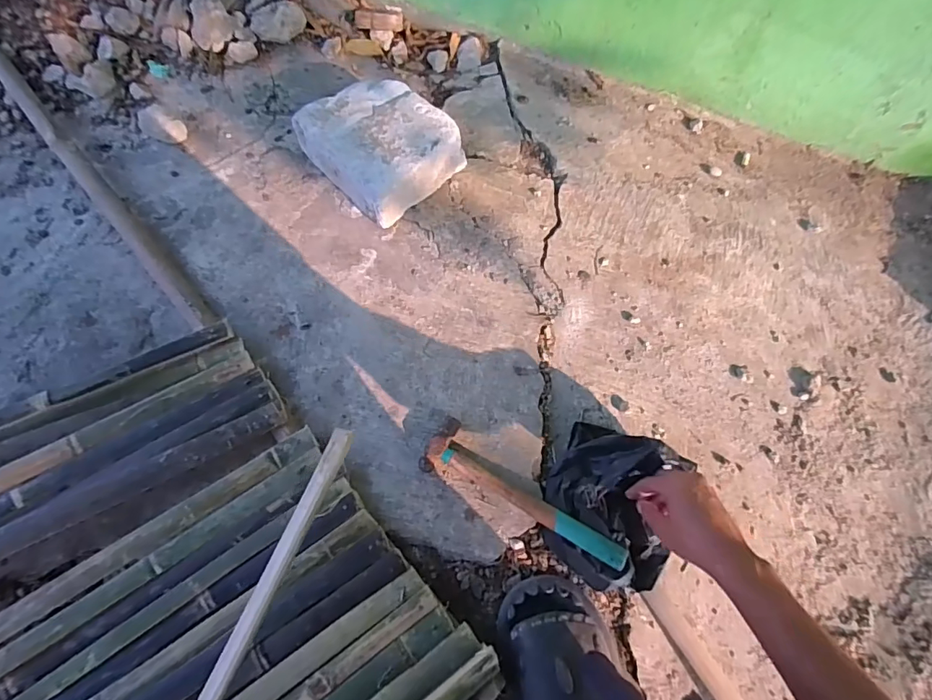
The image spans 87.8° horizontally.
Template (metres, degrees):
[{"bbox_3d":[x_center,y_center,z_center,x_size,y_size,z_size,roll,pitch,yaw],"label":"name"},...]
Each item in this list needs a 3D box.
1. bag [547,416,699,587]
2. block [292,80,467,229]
[{"bbox_3d":[0.188,0.198,0.622,0.158,0.063,0.191,18,70,6],"label":"bag"},{"bbox_3d":[-0.145,-0.339,0.802,0.221,0.100,0.186,42,76,12],"label":"block"}]

